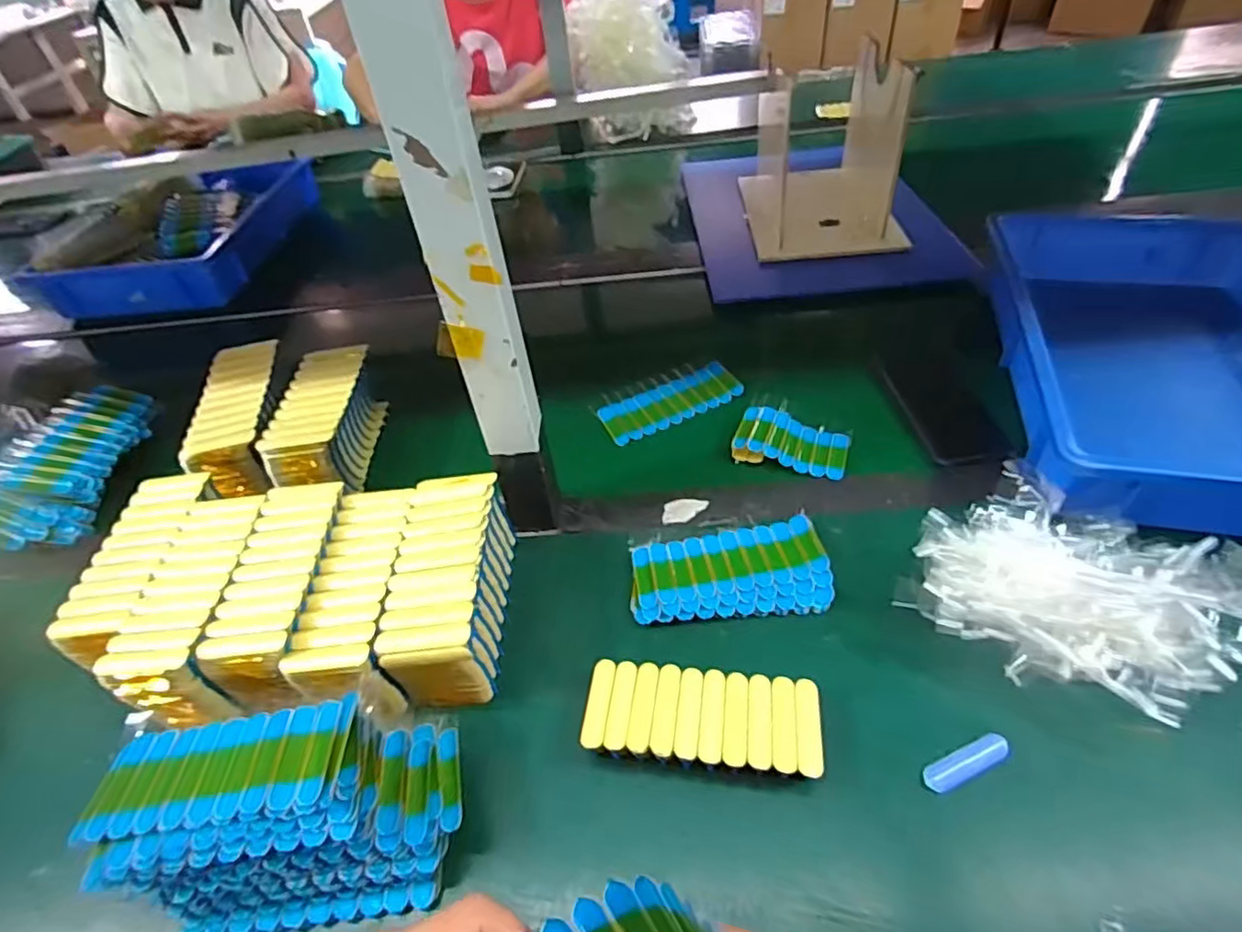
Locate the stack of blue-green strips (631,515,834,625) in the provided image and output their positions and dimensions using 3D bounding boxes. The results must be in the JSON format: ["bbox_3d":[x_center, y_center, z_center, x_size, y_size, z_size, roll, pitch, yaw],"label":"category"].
[{"bbox_3d":[0.086,0.084,0.518,0.153,0.018,0.081,-9,45,-1],"label":"stack of blue-green strips"}]

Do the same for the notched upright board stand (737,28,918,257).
[{"bbox_3d":[0.277,-0.438,0.881,0.190,0.196,0.257,-3,45,5],"label":"notched upright board stand"}]

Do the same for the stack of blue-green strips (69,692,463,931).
[{"bbox_3d":[-0.201,0.213,0.391,0.199,0.084,0.102,-9,45,-1],"label":"stack of blue-green strips"}]

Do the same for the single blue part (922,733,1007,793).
[{"bbox_3d":[0.223,0.191,0.414,0.061,0.006,0.016,-21,47,-13],"label":"single blue part"}]

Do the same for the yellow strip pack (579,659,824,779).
[{"bbox_3d":[0.054,0.169,0.433,0.152,0.023,0.064,3,46,10],"label":"yellow strip pack"}]

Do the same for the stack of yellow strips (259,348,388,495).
[{"bbox_3d":[-0.299,-0.045,0.662,0.074,0.080,0.169,-7,45,1],"label":"stack of yellow strips"}]

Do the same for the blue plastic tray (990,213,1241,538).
[{"bbox_3d":[0.528,-0.114,0.623,0.286,0.100,0.444,8,48,12],"label":"blue plastic tray"}]

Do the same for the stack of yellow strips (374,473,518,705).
[{"bbox_3d":[-0.129,0.093,0.490,0.069,0.084,0.167,-3,45,4],"label":"stack of yellow strips"}]

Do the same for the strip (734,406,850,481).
[{"bbox_3d":[0.165,-0.025,0.619,0.103,0.020,0.057,18,51,23],"label":"strip"}]

